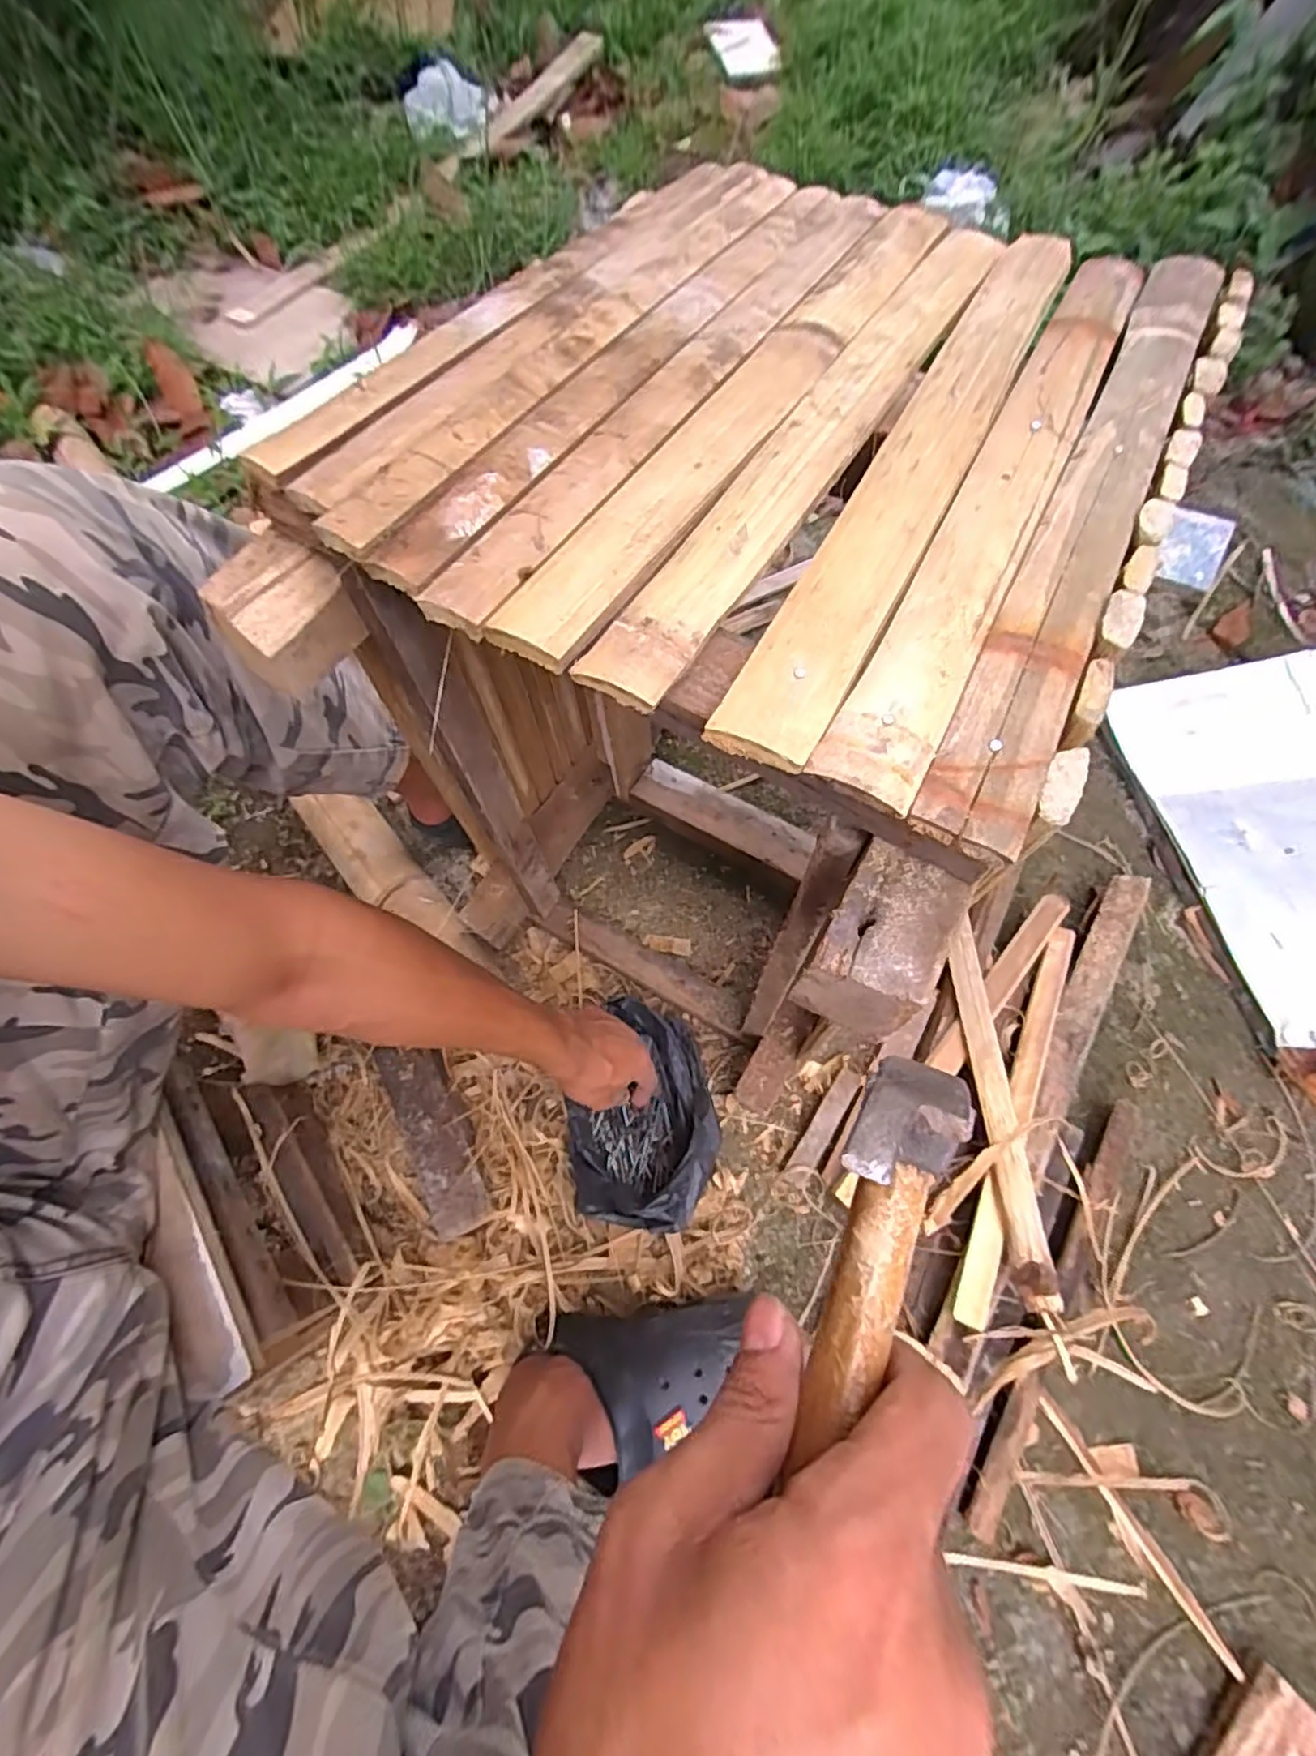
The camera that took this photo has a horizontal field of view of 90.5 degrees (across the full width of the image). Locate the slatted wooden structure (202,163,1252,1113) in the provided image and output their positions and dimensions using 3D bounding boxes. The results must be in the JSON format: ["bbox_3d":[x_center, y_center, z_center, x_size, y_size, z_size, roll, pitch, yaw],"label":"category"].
[{"bbox_3d":[0.059,-0.117,0.524,0.380,0.514,0.433,32,72,17],"label":"slatted wooden structure"}]

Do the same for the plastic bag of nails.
[{"bbox_3d":[-0.019,0.215,0.612,0.133,0.086,0.197,-12,64,-5],"label":"plastic bag of nails"}]

